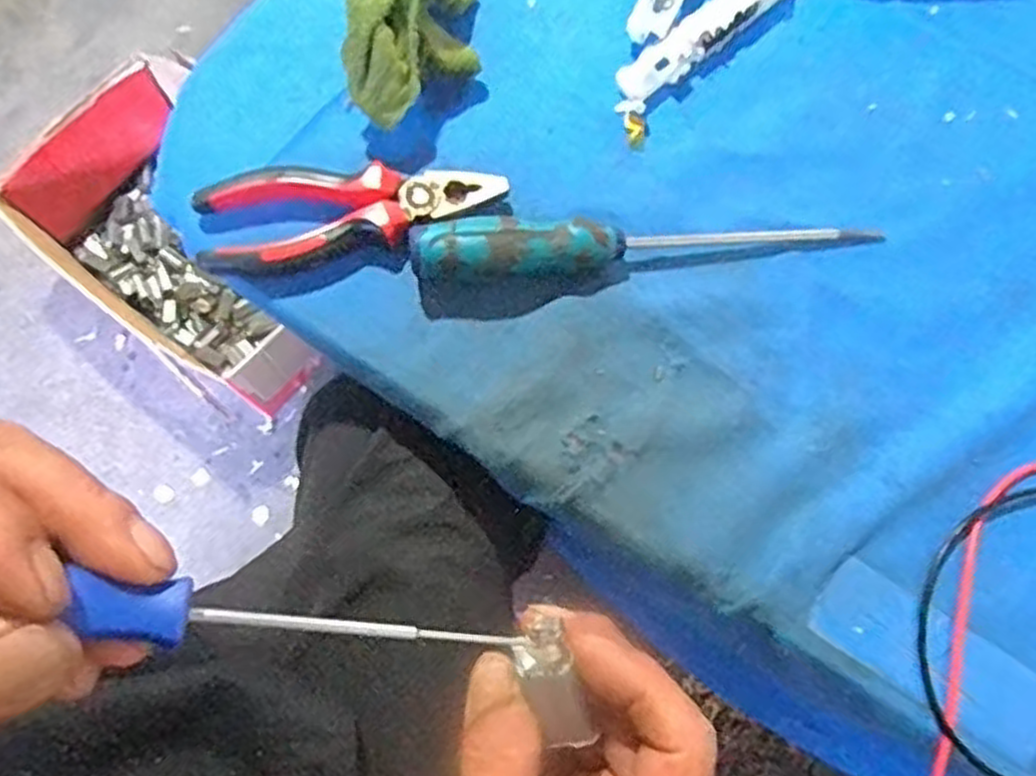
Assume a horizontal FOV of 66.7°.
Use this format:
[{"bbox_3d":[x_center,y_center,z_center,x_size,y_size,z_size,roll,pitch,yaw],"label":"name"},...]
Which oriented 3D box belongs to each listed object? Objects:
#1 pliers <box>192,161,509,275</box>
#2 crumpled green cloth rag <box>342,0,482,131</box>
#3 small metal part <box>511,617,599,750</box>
[{"bbox_3d":[-0.086,-0.090,0.411,0.155,0.021,0.050,-8,74,-4],"label":"pliers"},{"bbox_3d":[-0.052,-0.188,0.421,0.054,0.055,0.104,41,77,10],"label":"crumpled green cloth rag"},{"bbox_3d":[0.012,0.098,0.255,0.015,0.008,0.045,-24,113,-8],"label":"small metal part"}]

